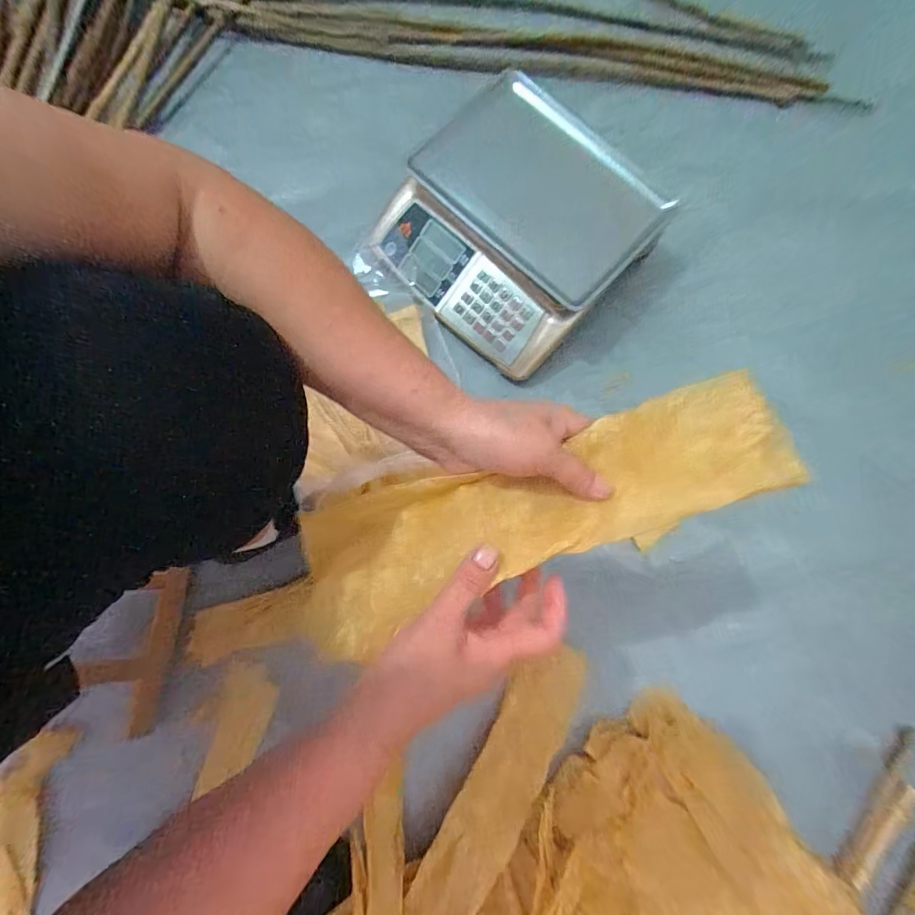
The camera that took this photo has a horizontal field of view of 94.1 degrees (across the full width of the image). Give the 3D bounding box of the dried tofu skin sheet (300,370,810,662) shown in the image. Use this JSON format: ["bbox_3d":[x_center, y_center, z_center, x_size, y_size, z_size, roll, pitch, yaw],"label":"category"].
[{"bbox_3d":[0.052,0.031,0.301,0.337,0.046,0.104,-19,80,5],"label":"dried tofu skin sheet"}]

